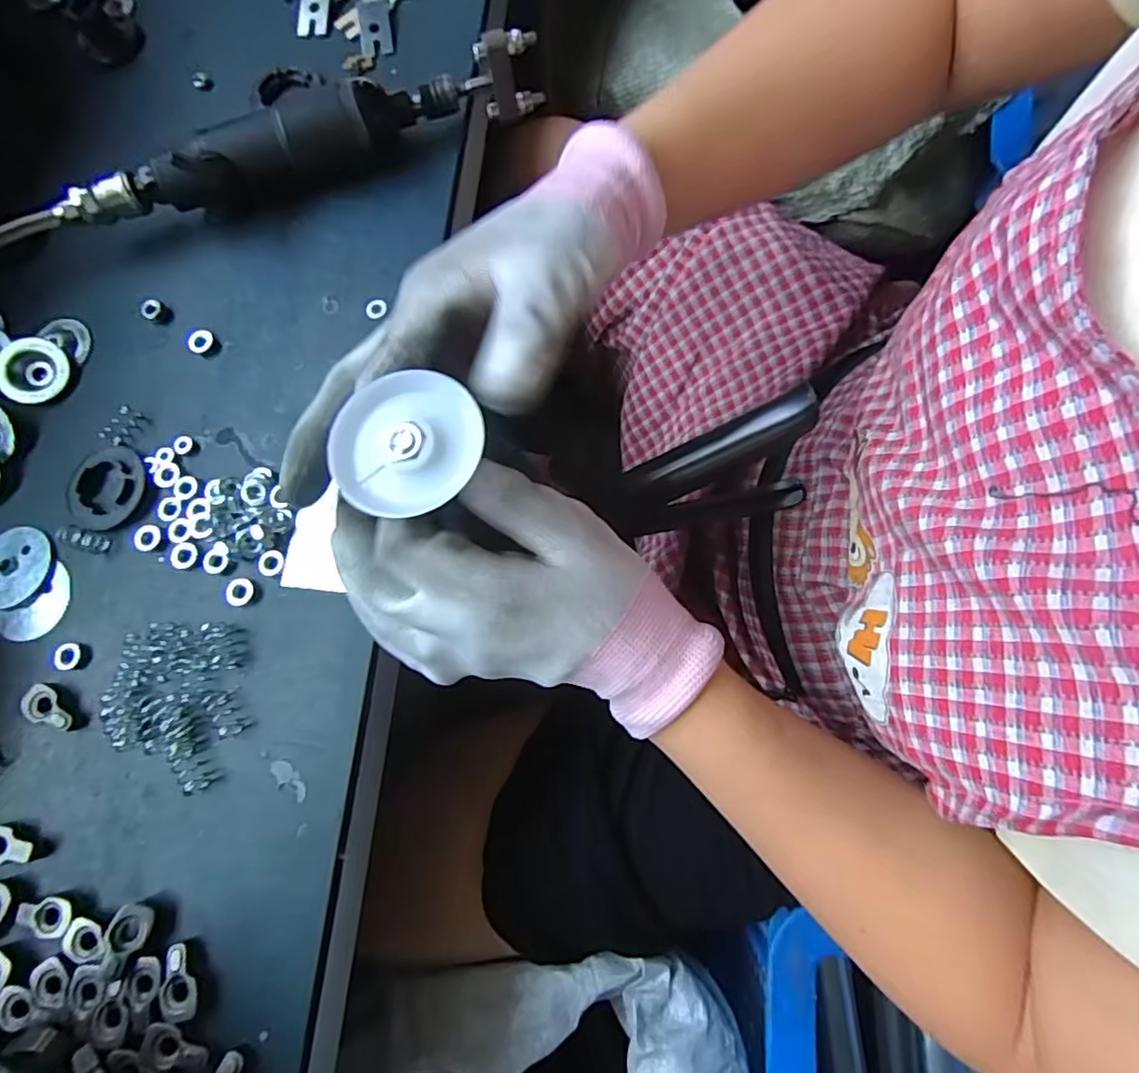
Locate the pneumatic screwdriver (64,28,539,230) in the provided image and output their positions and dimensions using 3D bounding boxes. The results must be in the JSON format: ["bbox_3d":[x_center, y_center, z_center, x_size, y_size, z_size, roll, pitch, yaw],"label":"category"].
[{"bbox_3d":[-0.155,-0.232,0.347,0.280,0.052,0.034,-21,76,1],"label":"pneumatic screwdriver"}]

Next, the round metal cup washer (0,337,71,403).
[{"bbox_3d":[-0.313,-0.097,0.347,0.036,0.008,0.039,-21,87,-18],"label":"round metal cup washer"}]

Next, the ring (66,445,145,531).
[{"bbox_3d":[-0.254,-0.027,0.323,0.040,0.004,0.046,-10,77,3],"label":"ring"}]

